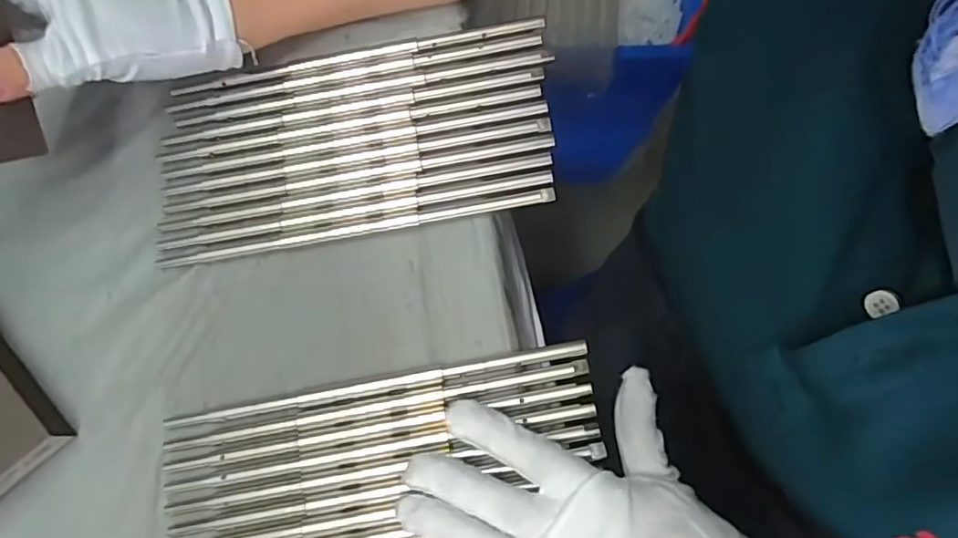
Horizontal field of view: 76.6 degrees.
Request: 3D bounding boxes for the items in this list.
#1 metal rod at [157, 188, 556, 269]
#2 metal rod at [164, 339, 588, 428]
[{"bbox_3d":[-0.065,-0.022,0.320,0.208,0.011,0.008,-9,75,-1],"label":"metal rod"},{"bbox_3d":[-0.051,0.058,0.303,0.210,0.009,0.010,-10,75,-1],"label":"metal rod"}]

